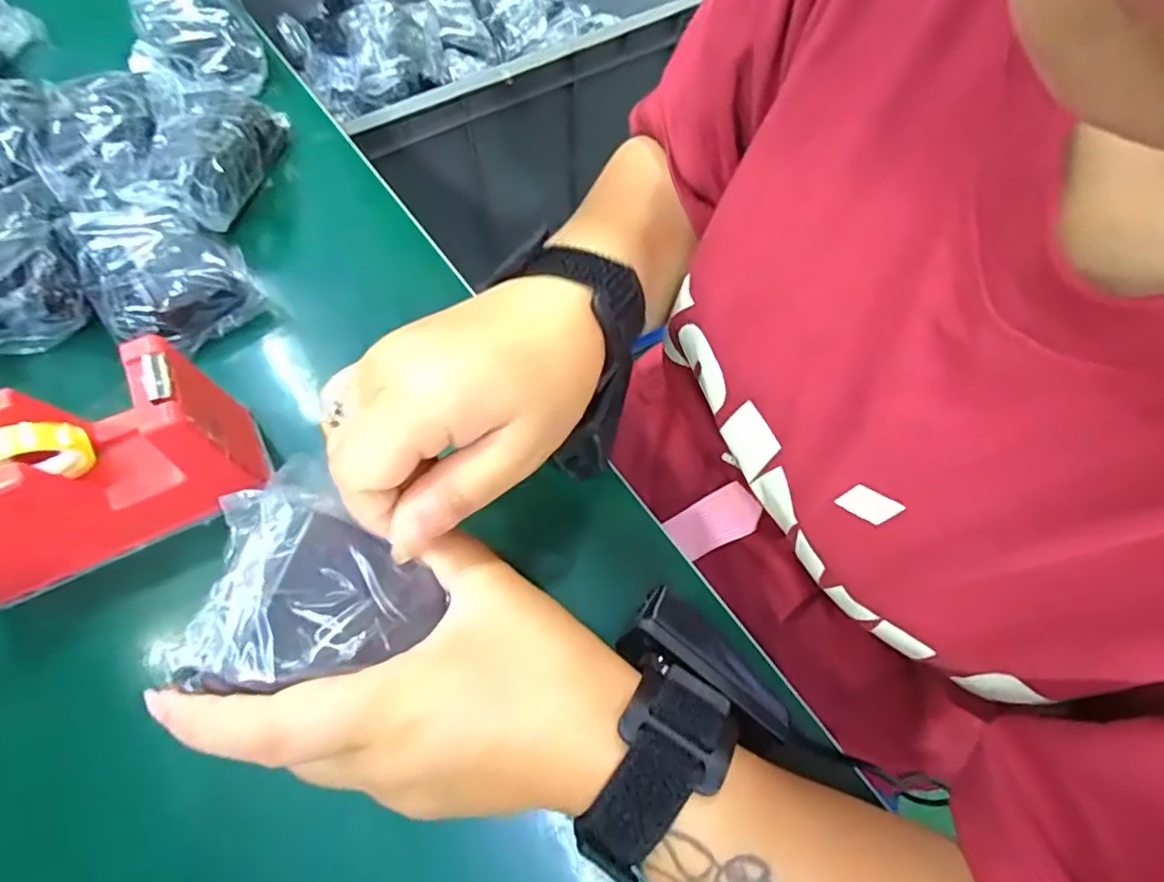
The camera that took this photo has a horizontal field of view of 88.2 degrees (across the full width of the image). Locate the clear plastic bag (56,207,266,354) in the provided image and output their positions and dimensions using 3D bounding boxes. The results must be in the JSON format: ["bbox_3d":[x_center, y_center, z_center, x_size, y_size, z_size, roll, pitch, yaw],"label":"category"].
[{"bbox_3d":[-0.236,-0.096,0.334,0.072,0.035,0.091,-41,71,-14],"label":"clear plastic bag"}]

